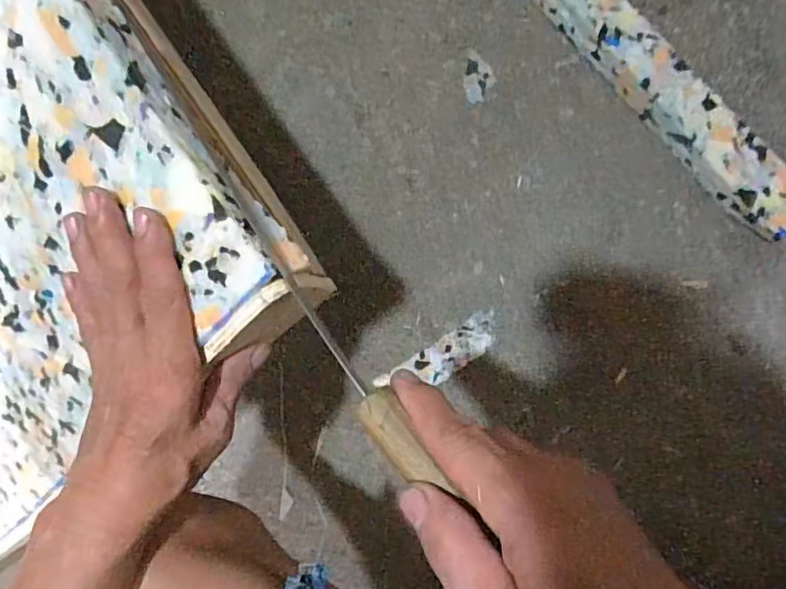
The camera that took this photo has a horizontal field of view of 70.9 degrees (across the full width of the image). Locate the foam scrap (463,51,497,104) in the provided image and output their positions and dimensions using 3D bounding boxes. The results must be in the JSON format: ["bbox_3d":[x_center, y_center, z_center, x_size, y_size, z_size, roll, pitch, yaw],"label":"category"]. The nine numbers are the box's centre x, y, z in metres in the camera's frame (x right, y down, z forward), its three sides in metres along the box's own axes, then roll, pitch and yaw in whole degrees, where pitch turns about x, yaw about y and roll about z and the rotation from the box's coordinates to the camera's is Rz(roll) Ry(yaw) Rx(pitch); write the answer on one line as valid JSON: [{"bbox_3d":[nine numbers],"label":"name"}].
[{"bbox_3d":[0.083,-0.213,0.536,0.029,0.004,0.049,-9,91,9],"label":"foam scrap"}]

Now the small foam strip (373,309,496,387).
[{"bbox_3d":[0.048,0.065,0.553,0.131,0.010,0.038,-34,87,9],"label":"small foam strip"}]

